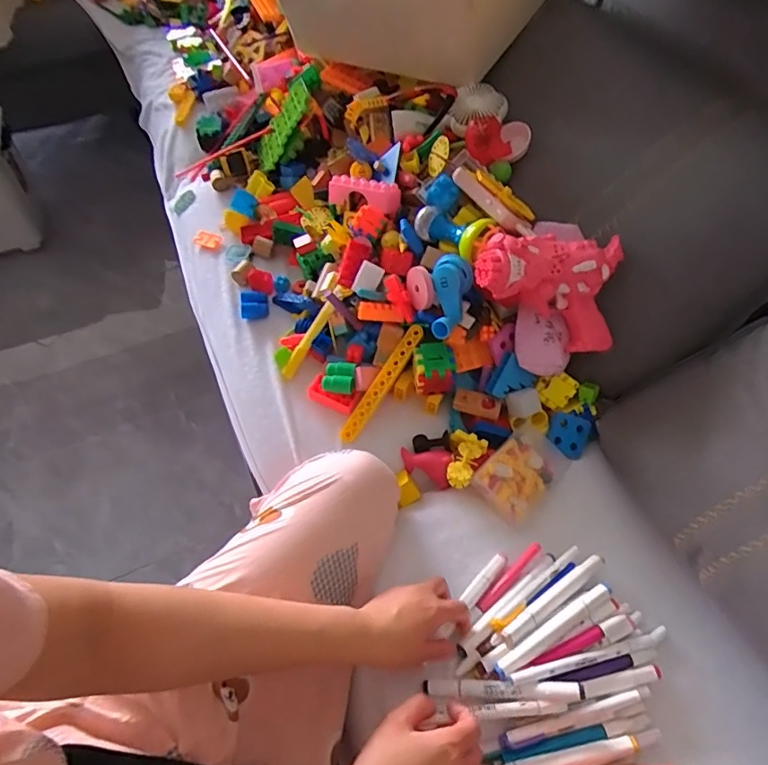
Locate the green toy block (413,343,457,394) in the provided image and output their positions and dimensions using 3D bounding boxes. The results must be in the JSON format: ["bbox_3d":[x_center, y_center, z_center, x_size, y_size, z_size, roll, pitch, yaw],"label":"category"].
[{"bbox_3d":[0.065,-0.019,0.676,0.052,0.047,0.052,-2,57,1],"label":"green toy block"}]

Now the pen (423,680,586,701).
[{"bbox_3d":[0.113,0.293,0.493,0.147,0.011,0.015,-7,56,14],"label":"pen"}]

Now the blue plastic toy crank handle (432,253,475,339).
[{"bbox_3d":[0.084,-0.108,0.656,0.050,0.038,0.107,7,87,7],"label":"blue plastic toy crank handle"}]

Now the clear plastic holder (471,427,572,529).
[{"bbox_3d":[0.172,0.111,0.640,0.074,0.026,0.118,39,67,24],"label":"clear plastic holder"}]

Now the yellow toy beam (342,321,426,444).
[{"bbox_3d":[-0.001,0.002,0.685,0.020,0.017,0.175,33,88,21],"label":"yellow toy beam"}]

